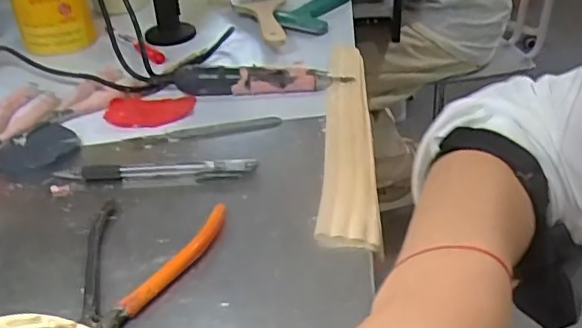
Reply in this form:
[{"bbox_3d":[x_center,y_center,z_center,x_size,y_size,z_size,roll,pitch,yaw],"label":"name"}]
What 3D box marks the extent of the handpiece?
[{"bbox_3d":[-0.030,-0.080,0.562,0.163,0.031,0.023,0,34,5],"label":"handpiece"}]

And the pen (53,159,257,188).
[{"bbox_3d":[-0.105,0.006,0.453,0.151,0.009,0.016,-2,34,3],"label":"pen"}]

